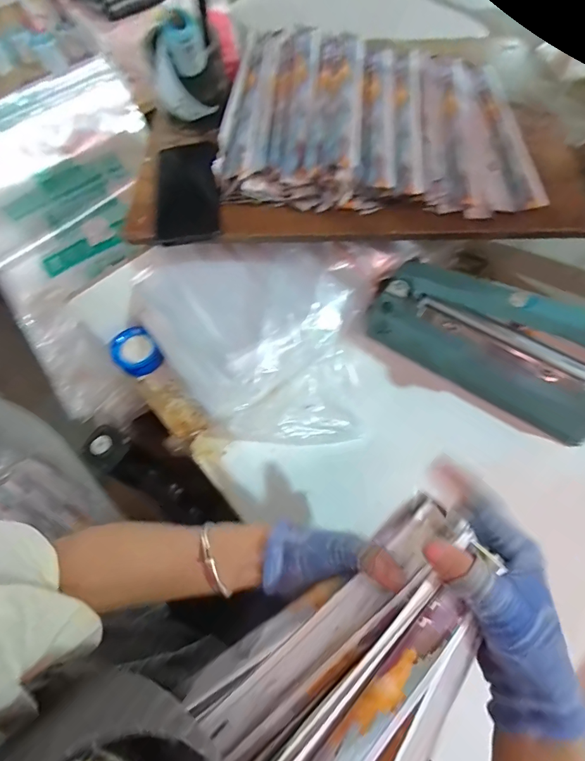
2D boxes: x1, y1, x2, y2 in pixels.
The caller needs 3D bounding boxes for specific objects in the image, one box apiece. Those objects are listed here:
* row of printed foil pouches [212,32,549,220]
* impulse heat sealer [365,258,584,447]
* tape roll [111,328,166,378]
[{"bbox_3d":[0.110,-0.344,0.519,0.385,0.050,0.307,4,64,6],"label":"row of printed foil pouches"},{"bbox_3d":[0.239,-0.047,0.471,0.302,0.171,0.075,28,69,16],"label":"impulse heat sealer"},{"bbox_3d":[-0.225,-0.040,0.578,0.068,0.032,0.068,1,81,-8],"label":"tape roll"}]

